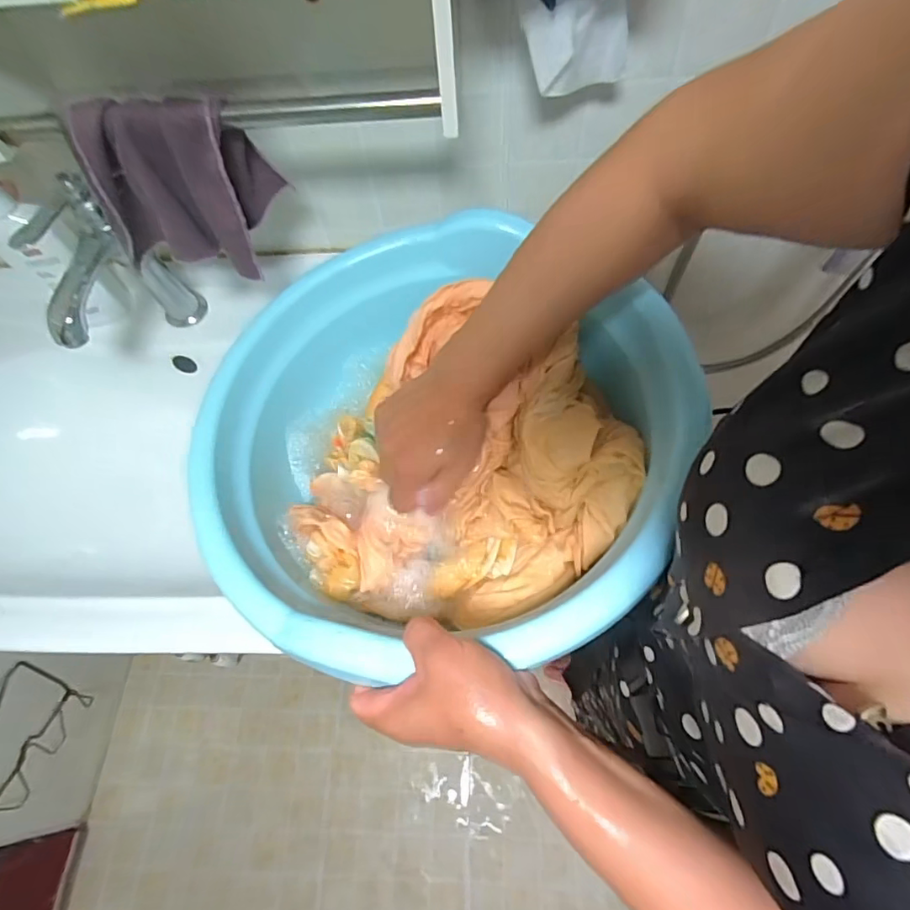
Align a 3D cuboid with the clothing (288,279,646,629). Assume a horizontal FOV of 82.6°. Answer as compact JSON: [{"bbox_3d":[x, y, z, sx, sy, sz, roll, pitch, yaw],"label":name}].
[{"bbox_3d":[0.007,0.001,0.450,0.269,0.115,0.266,6,63,7],"label":"clothing"}]

